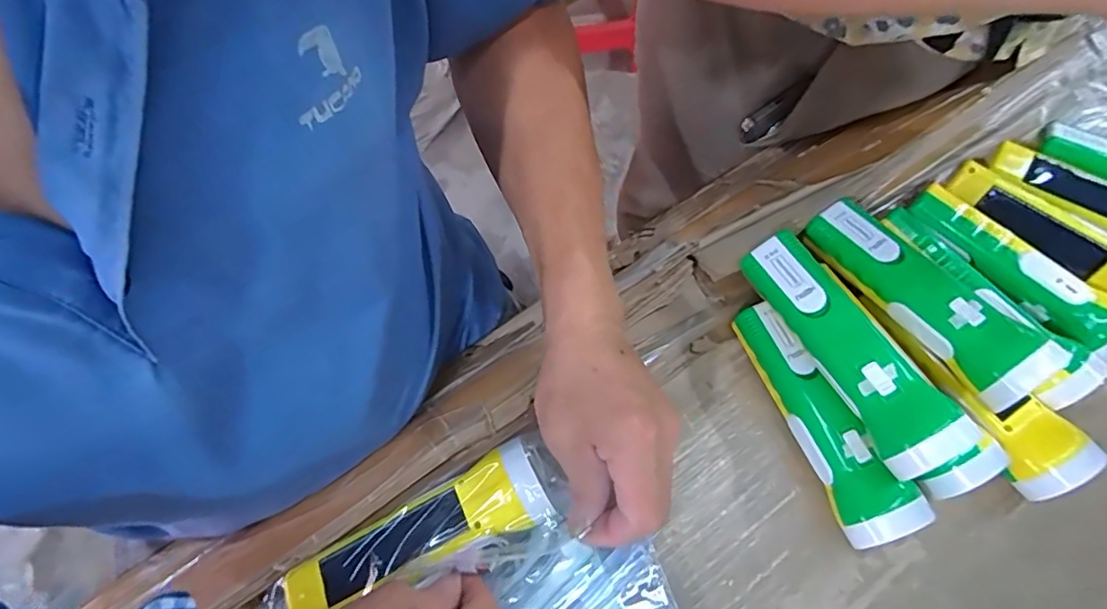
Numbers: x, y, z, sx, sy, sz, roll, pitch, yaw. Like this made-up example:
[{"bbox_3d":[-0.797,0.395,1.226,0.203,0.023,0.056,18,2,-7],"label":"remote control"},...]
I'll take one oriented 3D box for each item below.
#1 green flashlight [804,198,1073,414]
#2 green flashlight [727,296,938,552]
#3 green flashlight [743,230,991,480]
[{"bbox_3d":[0.242,-0.005,0.375,0.047,0.044,0.166,-33,61,-10],"label":"green flashlight"},{"bbox_3d":[0.175,0.075,0.377,0.043,0.045,0.164,-25,72,-8],"label":"green flashlight"},{"bbox_3d":[0.184,0.026,0.358,0.044,0.054,0.166,-28,72,-9],"label":"green flashlight"}]

